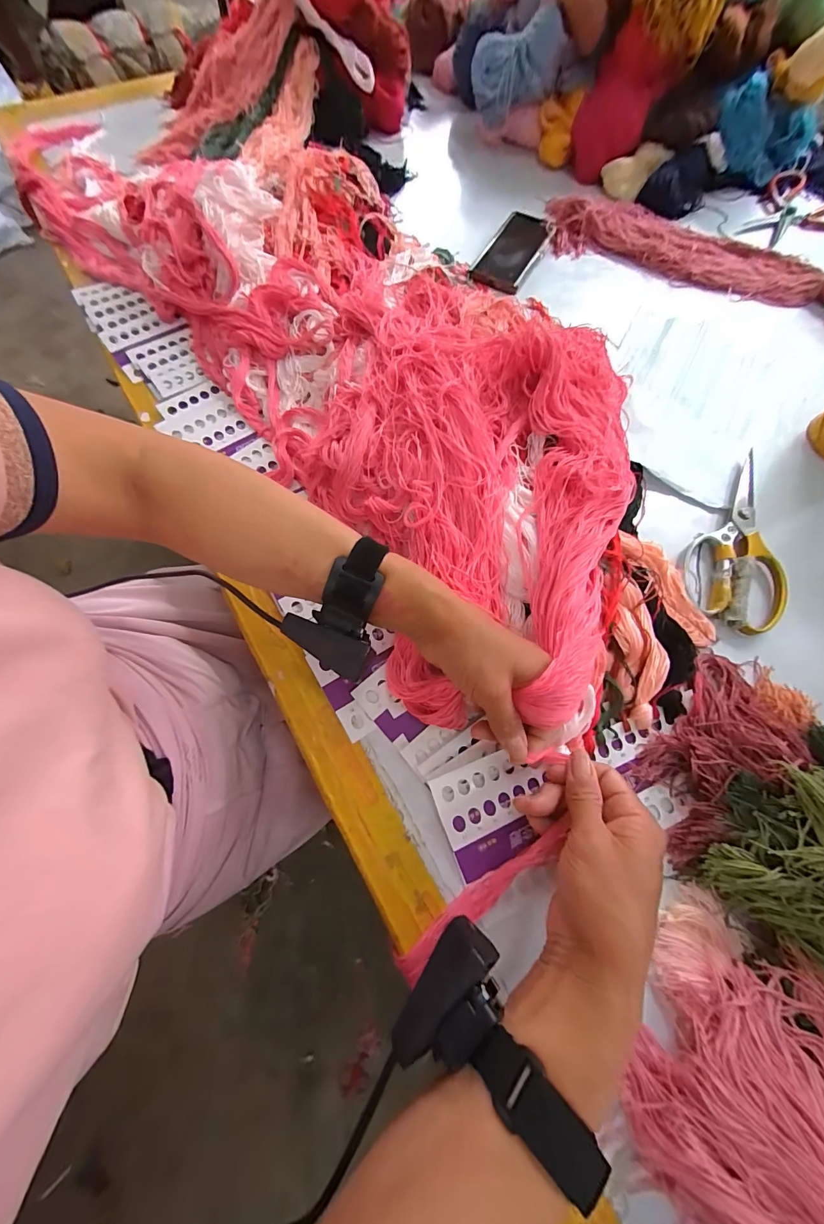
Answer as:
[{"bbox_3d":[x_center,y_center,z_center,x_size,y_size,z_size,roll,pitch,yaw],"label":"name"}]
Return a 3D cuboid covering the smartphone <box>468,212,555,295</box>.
[{"bbox_3d":[0.144,-0.516,0.553,0.077,0.013,0.183,25,71,7],"label":"smartphone"}]

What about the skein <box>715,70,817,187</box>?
[{"bbox_3d":[0.541,-0.731,0.598,0.206,0.077,0.050,2,69,-20],"label":"skein"}]

